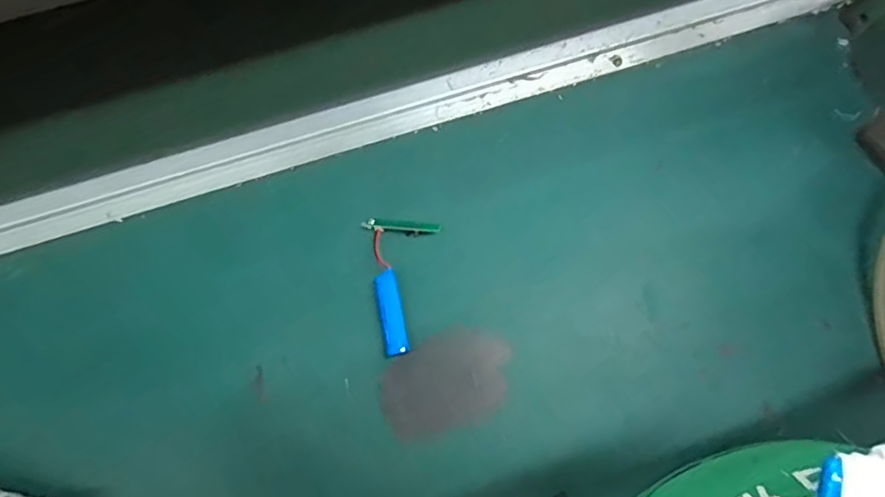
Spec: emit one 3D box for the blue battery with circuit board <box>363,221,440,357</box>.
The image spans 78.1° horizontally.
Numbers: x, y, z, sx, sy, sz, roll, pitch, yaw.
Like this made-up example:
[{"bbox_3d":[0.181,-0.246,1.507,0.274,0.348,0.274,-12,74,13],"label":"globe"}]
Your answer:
[{"bbox_3d":[-0.026,0.025,0.452,0.062,0.014,0.116,-12,76,-2],"label":"blue battery with circuit board"}]

